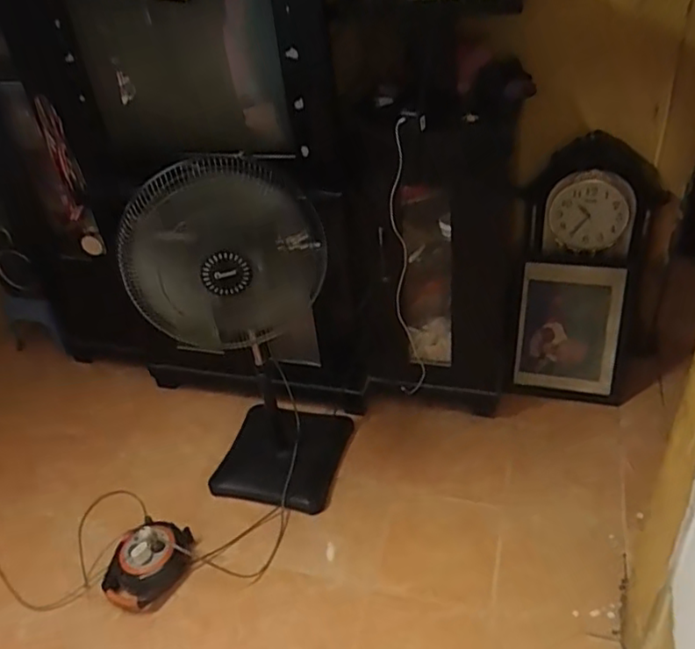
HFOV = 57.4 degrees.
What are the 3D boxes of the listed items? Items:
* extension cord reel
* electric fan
[{"bbox_3d":[-0.512,0.615,1.628,0.185,0.101,0.201,-5,37,4],"label":"extension cord reel"},{"bbox_3d":[-0.246,0.002,1.628,0.401,0.973,0.440,-5,37,4],"label":"electric fan"}]

